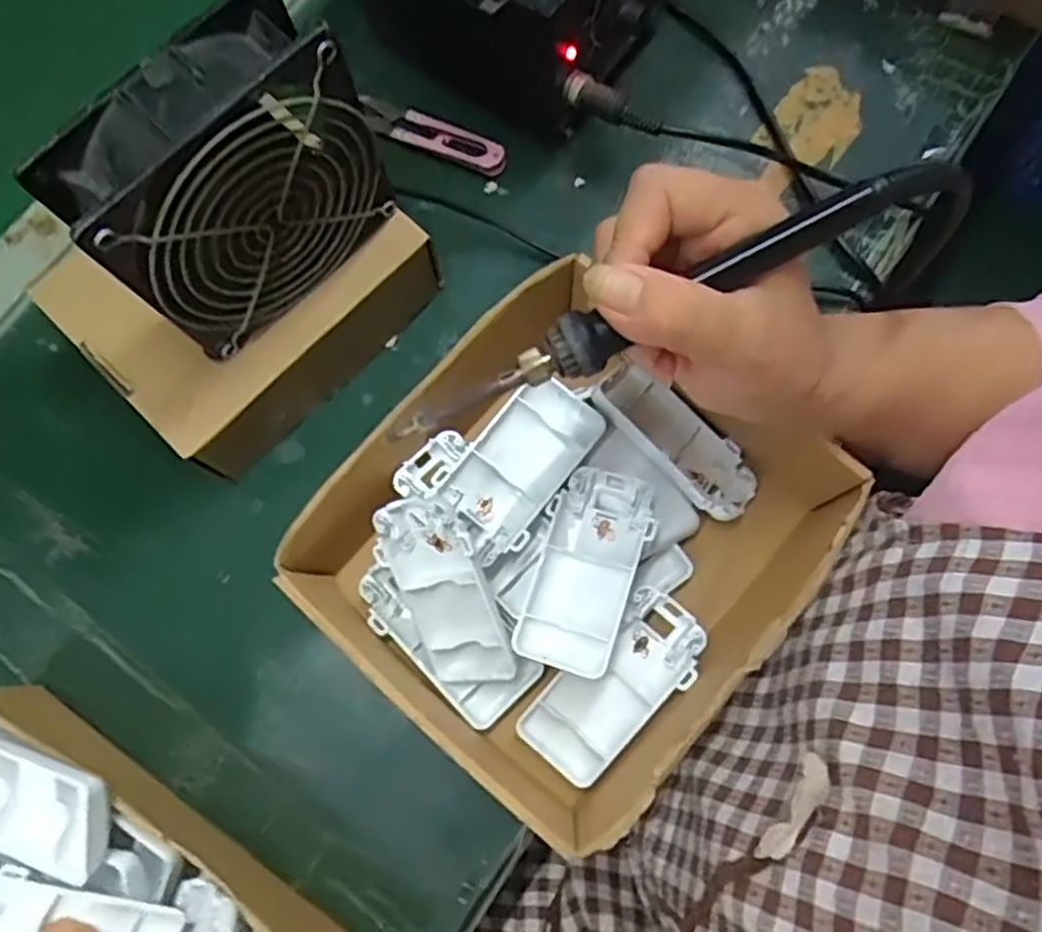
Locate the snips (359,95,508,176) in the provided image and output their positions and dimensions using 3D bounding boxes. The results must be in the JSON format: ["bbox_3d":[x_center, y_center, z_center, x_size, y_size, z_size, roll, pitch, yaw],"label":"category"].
[{"bbox_3d":[-0.054,-0.203,0.461,0.098,0.012,0.023,21,78,5],"label":"snips"}]

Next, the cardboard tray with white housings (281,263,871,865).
[{"bbox_3d":[0.030,0.033,0.366,0.199,0.073,0.220,43,80,9],"label":"cardboard tray with white housings"}]

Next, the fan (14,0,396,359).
[{"bbox_3d":[-0.121,-0.117,0.324,0.047,0.112,0.117,43,80,9],"label":"fan"}]

